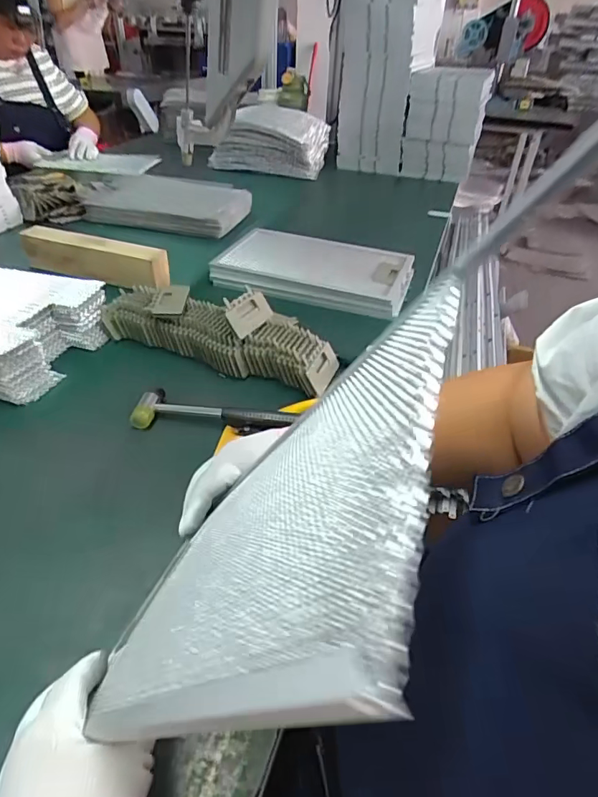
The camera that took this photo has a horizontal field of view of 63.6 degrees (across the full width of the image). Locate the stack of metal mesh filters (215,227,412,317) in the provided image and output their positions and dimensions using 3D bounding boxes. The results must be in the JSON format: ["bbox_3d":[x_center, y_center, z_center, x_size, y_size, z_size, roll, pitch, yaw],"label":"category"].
[{"bbox_3d":[0.030,-0.250,0.904,0.350,0.035,0.218,15,39,14],"label":"stack of metal mesh filters"}]

